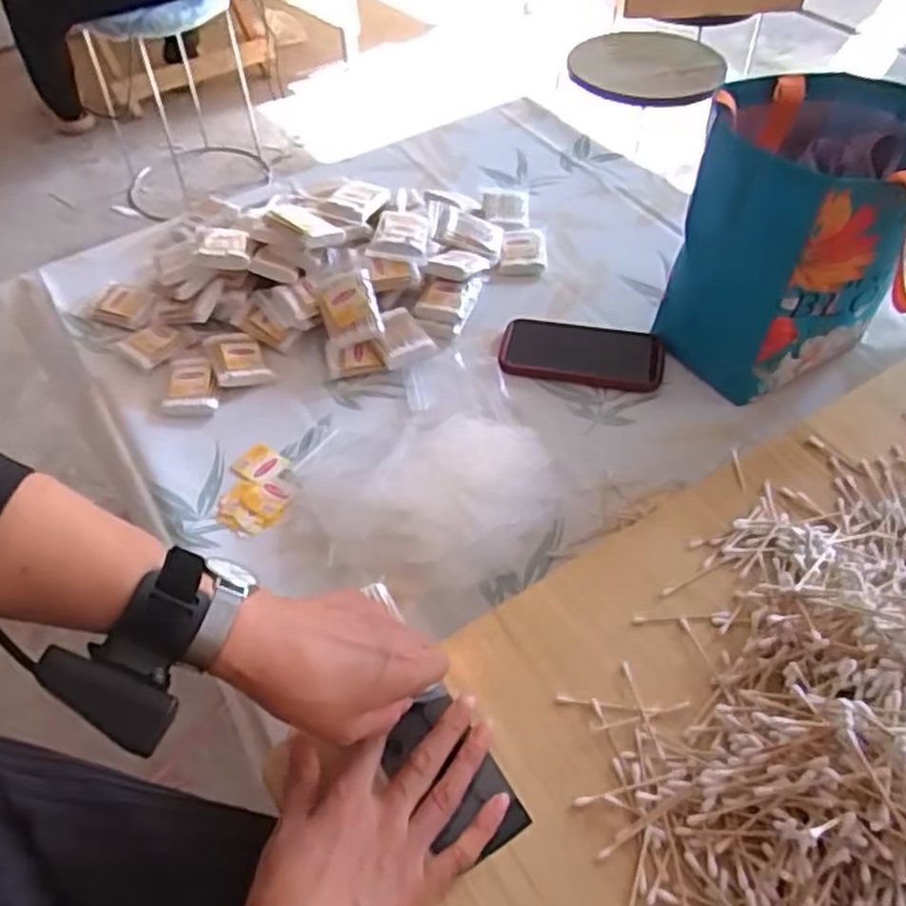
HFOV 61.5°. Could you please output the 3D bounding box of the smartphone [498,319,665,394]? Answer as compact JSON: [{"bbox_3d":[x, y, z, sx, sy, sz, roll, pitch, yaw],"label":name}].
[{"bbox_3d":[0.137,-0.107,0.811,0.168,0.016,0.085,9,50,9],"label":"smartphone"}]

